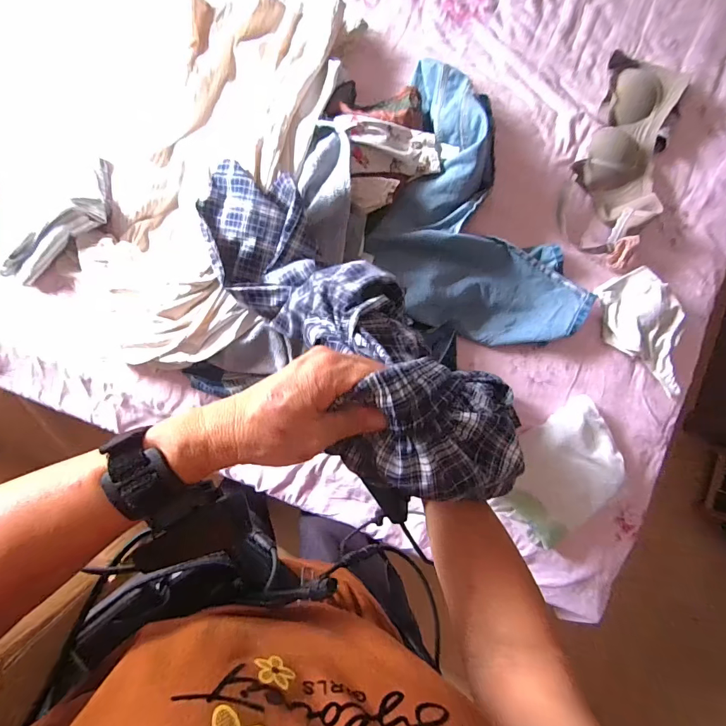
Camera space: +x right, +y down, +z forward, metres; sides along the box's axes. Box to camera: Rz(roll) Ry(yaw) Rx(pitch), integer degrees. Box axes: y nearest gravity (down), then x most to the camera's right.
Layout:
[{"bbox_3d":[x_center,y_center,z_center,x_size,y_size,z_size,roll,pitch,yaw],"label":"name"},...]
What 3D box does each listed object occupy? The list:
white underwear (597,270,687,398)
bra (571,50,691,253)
[{"bbox_3d":[0.557,-0.056,0.763,0.145,0.057,0.252,-18,88,-6],"label":"white underwear"},{"bbox_3d":[0.522,-0.425,0.774,0.162,0.073,0.416,22,85,-3],"label":"bra"}]

